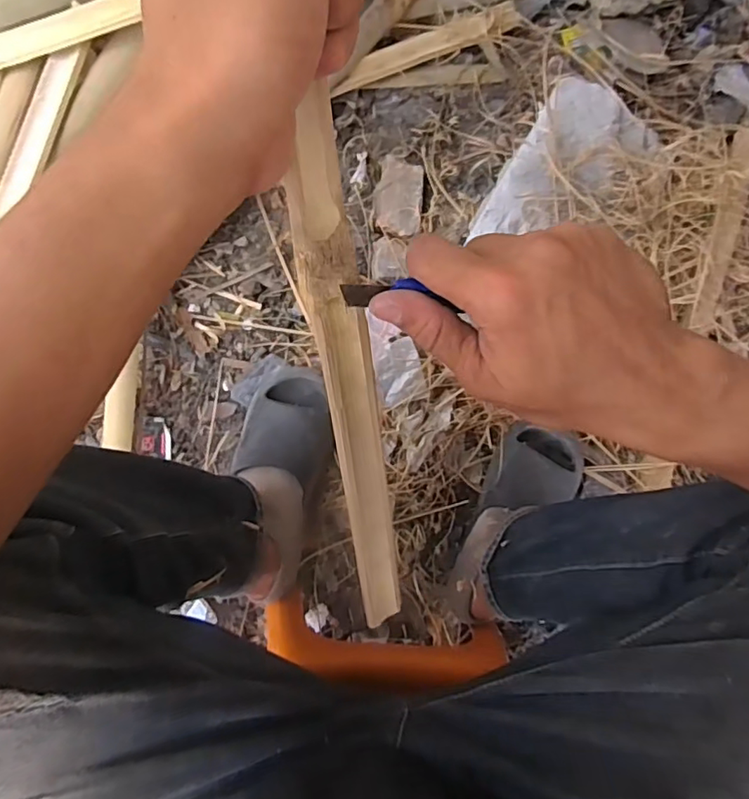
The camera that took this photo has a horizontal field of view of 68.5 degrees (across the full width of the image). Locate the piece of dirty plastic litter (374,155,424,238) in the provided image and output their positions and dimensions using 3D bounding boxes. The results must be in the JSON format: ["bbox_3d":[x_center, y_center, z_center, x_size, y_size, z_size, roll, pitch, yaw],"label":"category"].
[{"bbox_3d":[0.037,-0.293,0.794,0.066,0.016,0.109,4,81,-4],"label":"piece of dirty plastic litter"}]

